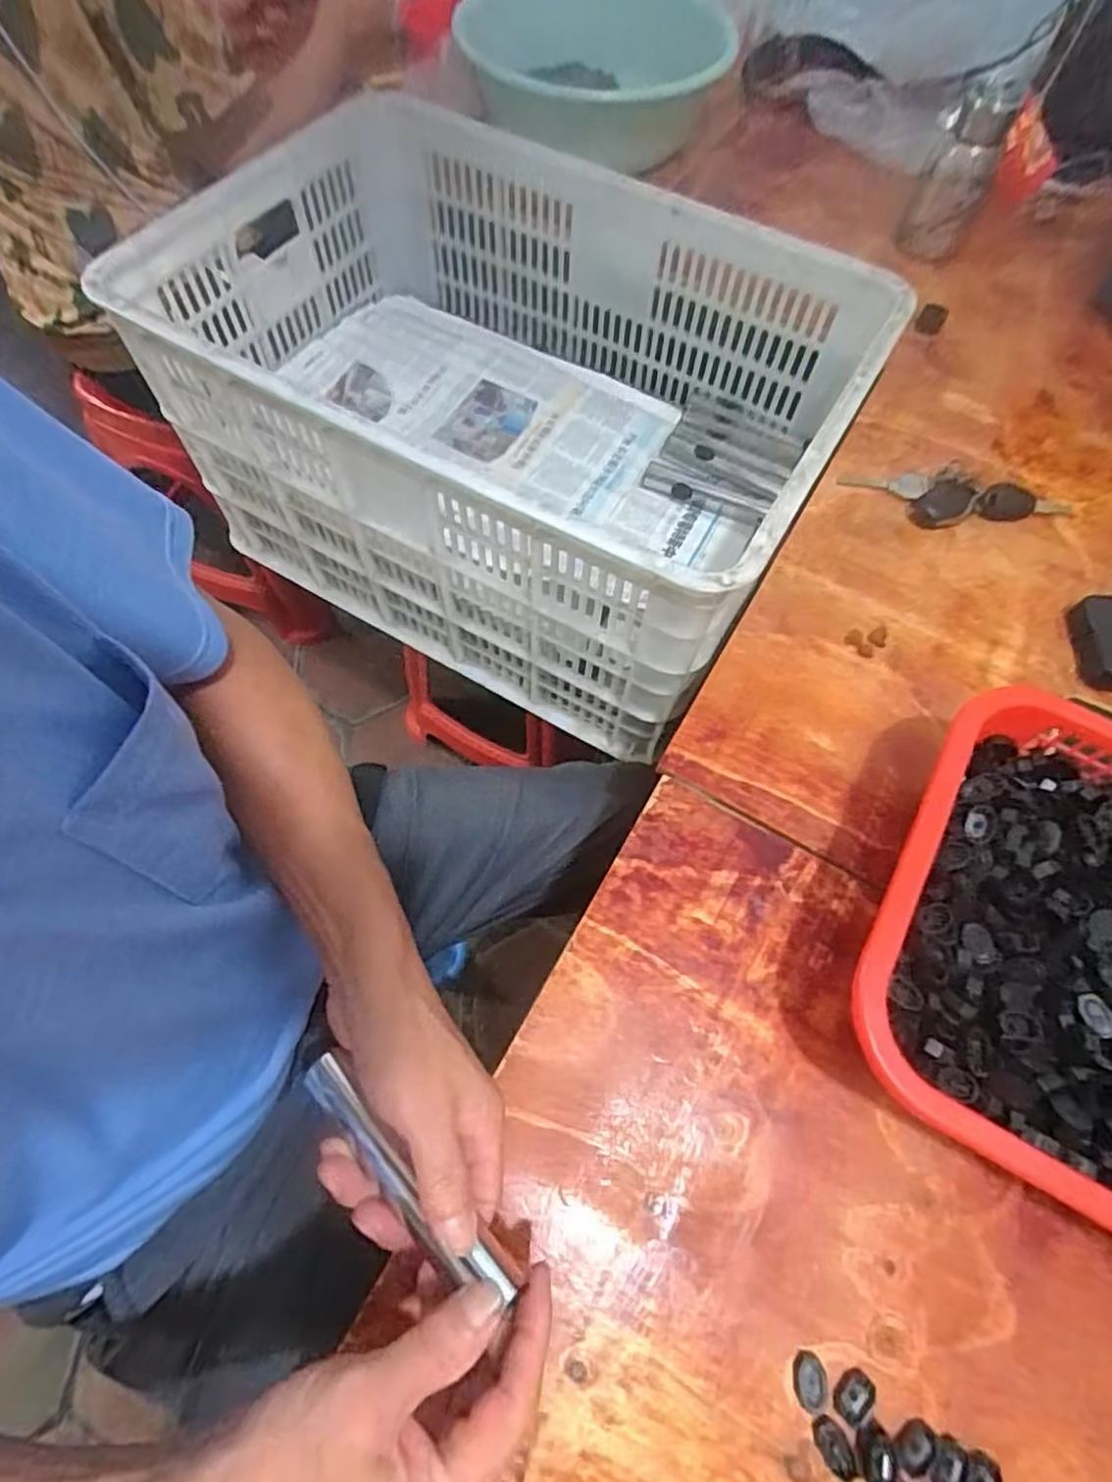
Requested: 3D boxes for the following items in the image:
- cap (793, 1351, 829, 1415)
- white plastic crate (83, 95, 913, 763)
[{"bbox_3d":[0.126,0.319,0.330,0.016,0.004,0.022,6,67,1],"label":"cap"},{"bbox_3d":[-0.055,-0.333,0.701,0.610,0.331,0.446,29,68,11],"label":"white plastic crate"}]

